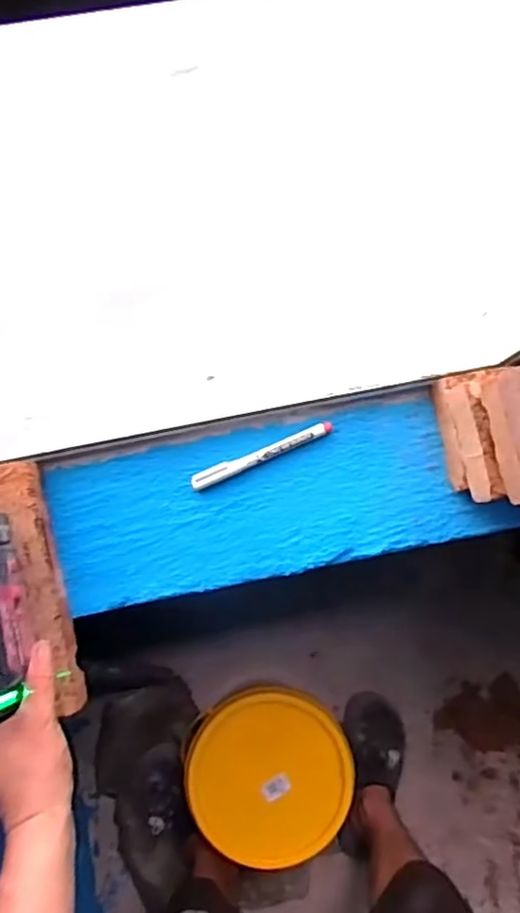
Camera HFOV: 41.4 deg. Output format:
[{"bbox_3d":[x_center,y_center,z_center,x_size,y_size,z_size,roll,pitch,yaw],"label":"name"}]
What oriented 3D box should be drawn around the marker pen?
[{"bbox_3d":[0.002,-0.002,0.643,0.140,0.013,0.016,-24,86,-6],"label":"marker pen"}]

